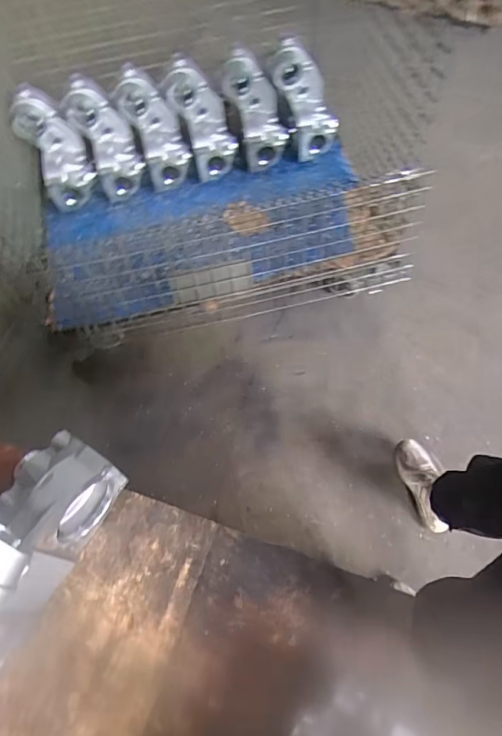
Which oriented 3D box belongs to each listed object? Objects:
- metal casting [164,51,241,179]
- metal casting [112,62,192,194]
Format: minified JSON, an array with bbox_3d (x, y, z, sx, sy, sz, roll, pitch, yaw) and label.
[{"bbox_3d":[-0.158,-0.866,1.617,0.172,0.139,0.382,-20,91,-7],"label":"metal casting"},{"bbox_3d":[-0.338,-0.841,1.646,0.172,0.173,0.364,-22,88,-8],"label":"metal casting"}]

